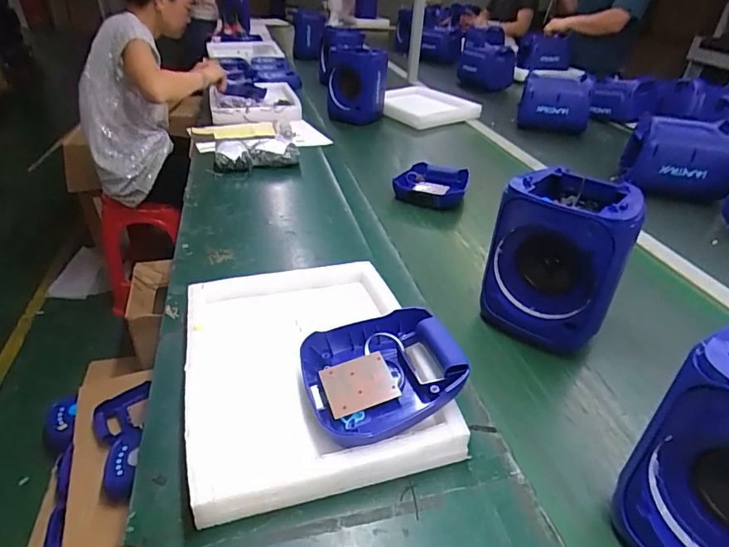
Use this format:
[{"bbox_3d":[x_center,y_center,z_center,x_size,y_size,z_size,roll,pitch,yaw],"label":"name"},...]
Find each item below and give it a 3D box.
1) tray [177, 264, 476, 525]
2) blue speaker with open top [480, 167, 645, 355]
[{"bbox_3d":[-0.068,0.107,0.591,0.290,0.052,0.355,-9,34,-16],"label":"tray"},{"bbox_3d":[0.277,-0.025,0.664,0.161,0.192,0.156,25,40,32],"label":"blue speaker with open top"}]

